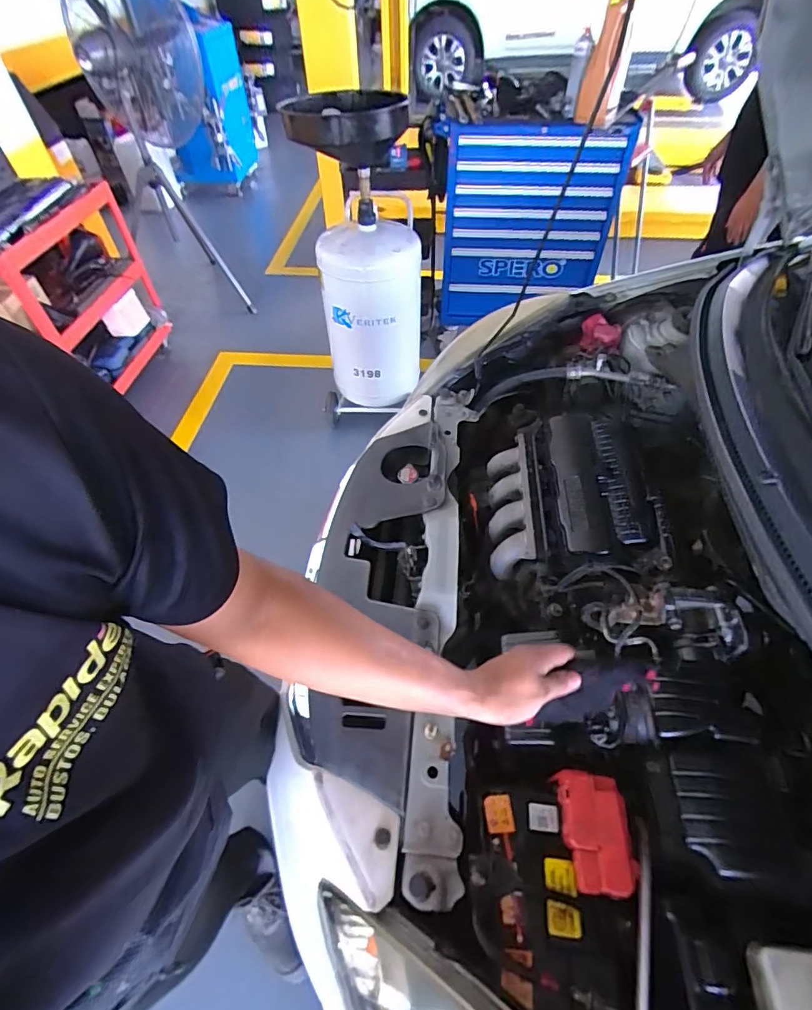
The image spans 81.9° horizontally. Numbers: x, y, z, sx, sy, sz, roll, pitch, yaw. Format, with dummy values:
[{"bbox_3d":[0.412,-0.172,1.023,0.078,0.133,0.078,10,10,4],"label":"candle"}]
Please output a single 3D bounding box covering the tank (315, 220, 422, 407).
[{"bbox_3d":[-0.124,-0.709,1.825,0.364,0.587,0.303,-6,52,-4],"label":"tank"}]

